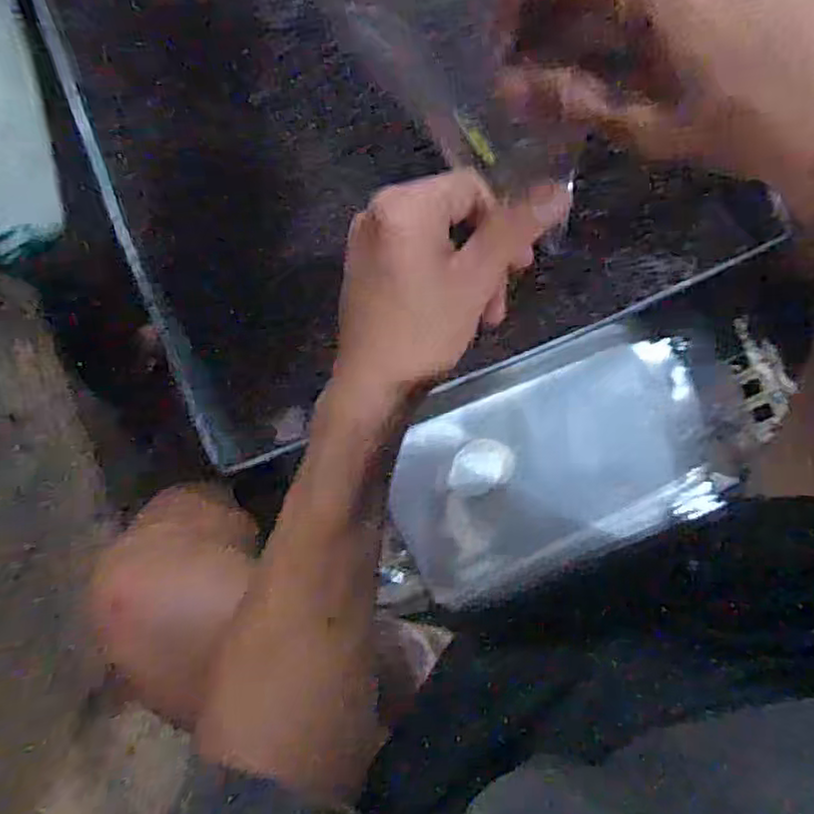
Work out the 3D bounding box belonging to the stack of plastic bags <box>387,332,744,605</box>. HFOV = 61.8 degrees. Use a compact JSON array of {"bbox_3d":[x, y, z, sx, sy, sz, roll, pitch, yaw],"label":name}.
[{"bbox_3d":[0.106,0.036,0.484,0.214,0.033,0.145,-23,87,6],"label":"stack of plastic bags"}]

